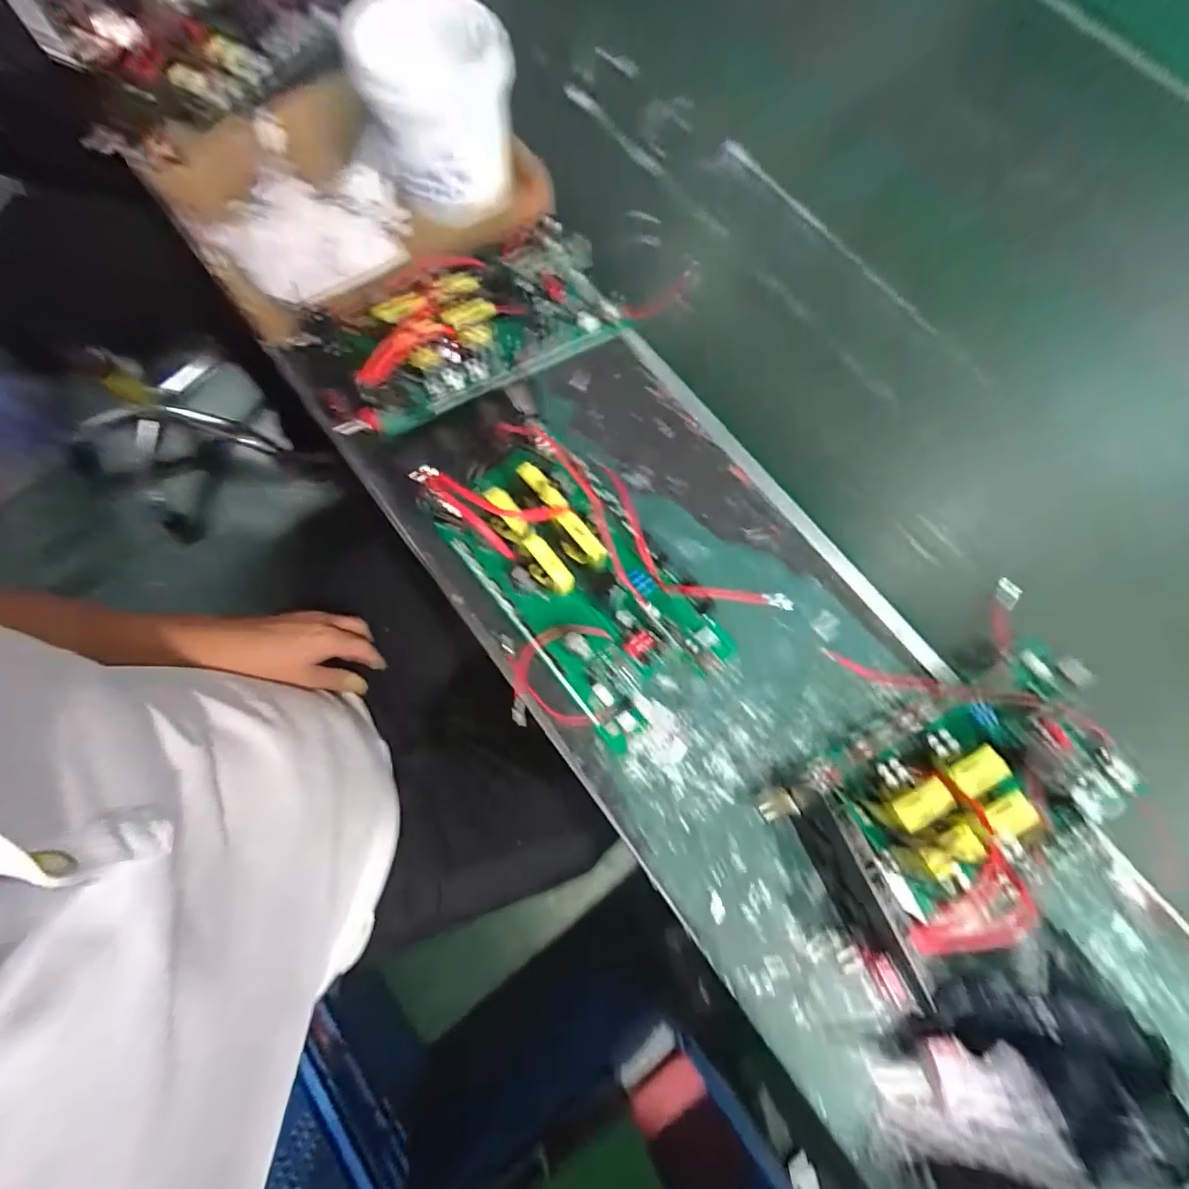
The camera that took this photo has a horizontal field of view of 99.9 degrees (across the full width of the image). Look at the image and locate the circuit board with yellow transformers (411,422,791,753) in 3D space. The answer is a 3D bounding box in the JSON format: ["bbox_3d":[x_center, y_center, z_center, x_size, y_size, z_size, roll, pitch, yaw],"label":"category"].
[{"bbox_3d":[-0.014,-0.018,0.389,0.177,0.054,0.244,-38,80,-10],"label":"circuit board with yellow transformers"}]

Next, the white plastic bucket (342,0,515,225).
[{"bbox_3d":[-0.137,-0.435,0.458,0.126,0.126,0.104,-9,74,-5],"label":"white plastic bucket"}]

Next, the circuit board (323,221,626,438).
[{"bbox_3d":[-0.116,-0.253,0.447,0.281,0.055,0.143,-34,79,-9],"label":"circuit board"}]

